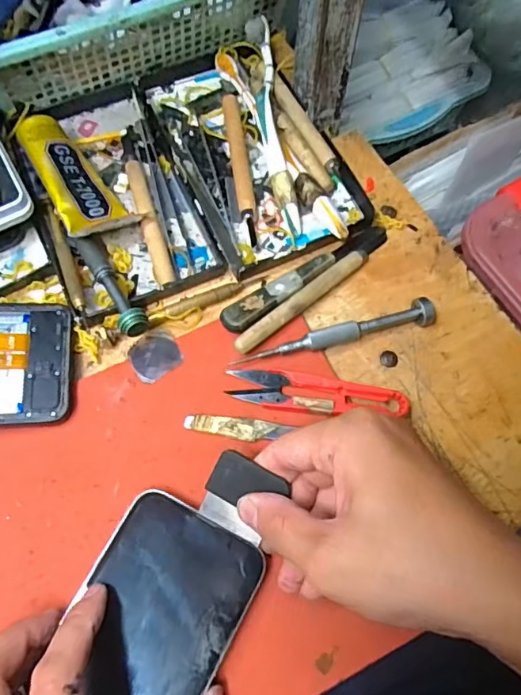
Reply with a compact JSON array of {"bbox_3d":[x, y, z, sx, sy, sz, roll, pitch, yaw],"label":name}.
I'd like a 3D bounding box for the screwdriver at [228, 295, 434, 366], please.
[{"bbox_3d":[0.047,-0.007,0.324,0.125,0.010,0.014,-15,70,-7],"label":"screwdriver"}]

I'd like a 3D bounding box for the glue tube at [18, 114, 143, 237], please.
[{"bbox_3d":[-0.125,-0.109,0.350,0.041,0.026,0.096,-39,74,-15],"label":"glue tube"}]

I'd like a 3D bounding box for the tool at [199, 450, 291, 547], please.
[{"bbox_3d":[-0.011,0.077,0.275,0.036,0.007,0.037,28,99,11],"label":"tool"}]

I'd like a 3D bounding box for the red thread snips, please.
[{"bbox_3d":[0.033,0.028,0.311,0.102,0.008,0.023,9,69,3],"label":"red thread snips"}]

